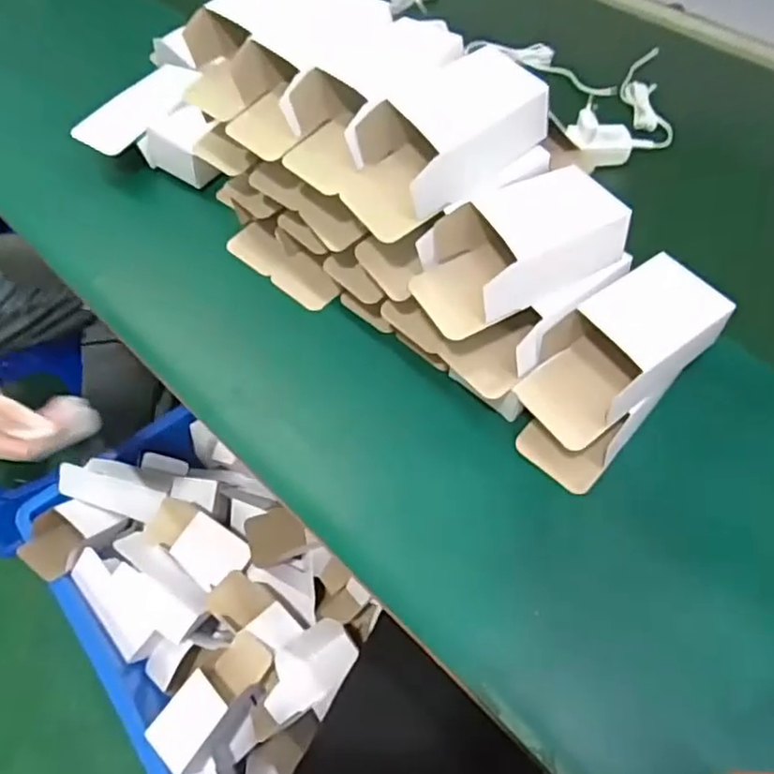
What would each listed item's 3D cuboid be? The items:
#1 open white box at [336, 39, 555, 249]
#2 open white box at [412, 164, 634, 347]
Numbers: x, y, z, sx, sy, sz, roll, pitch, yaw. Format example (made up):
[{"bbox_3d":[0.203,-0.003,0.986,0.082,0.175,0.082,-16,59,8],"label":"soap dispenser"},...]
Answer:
[{"bbox_3d":[0.037,-0.173,0.453,0.144,0.059,0.074,-29,59,-15],"label":"open white box"},{"bbox_3d":[0.088,-0.096,0.453,0.139,0.044,0.078,-27,59,-14],"label":"open white box"}]

